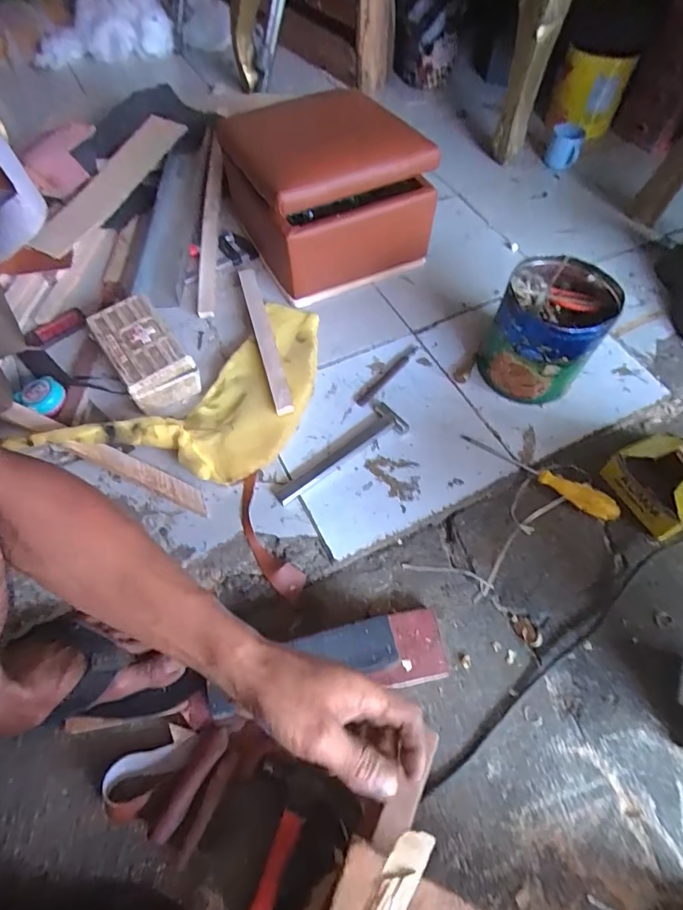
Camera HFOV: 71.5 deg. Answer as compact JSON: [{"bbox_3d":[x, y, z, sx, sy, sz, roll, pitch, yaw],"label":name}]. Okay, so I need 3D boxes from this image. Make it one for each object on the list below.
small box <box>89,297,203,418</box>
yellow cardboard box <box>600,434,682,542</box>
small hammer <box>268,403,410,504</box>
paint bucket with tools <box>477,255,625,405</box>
[{"bbox_3d":[-0.291,-0.145,0.699,0.094,0.077,0.161,-34,65,-19],"label":"small box"},{"bbox_3d":[0.427,0.035,0.627,0.093,0.063,0.124,-23,62,-14],"label":"yellow cardboard box"},{"bbox_3d":[-0.002,-0.002,0.663,0.211,0.017,0.054,-35,65,-20],"label":"small hammer"},{"bbox_3d":[0.297,-0.183,0.693,0.140,0.150,0.161,27,62,15],"label":"paint bucket with tools"}]

